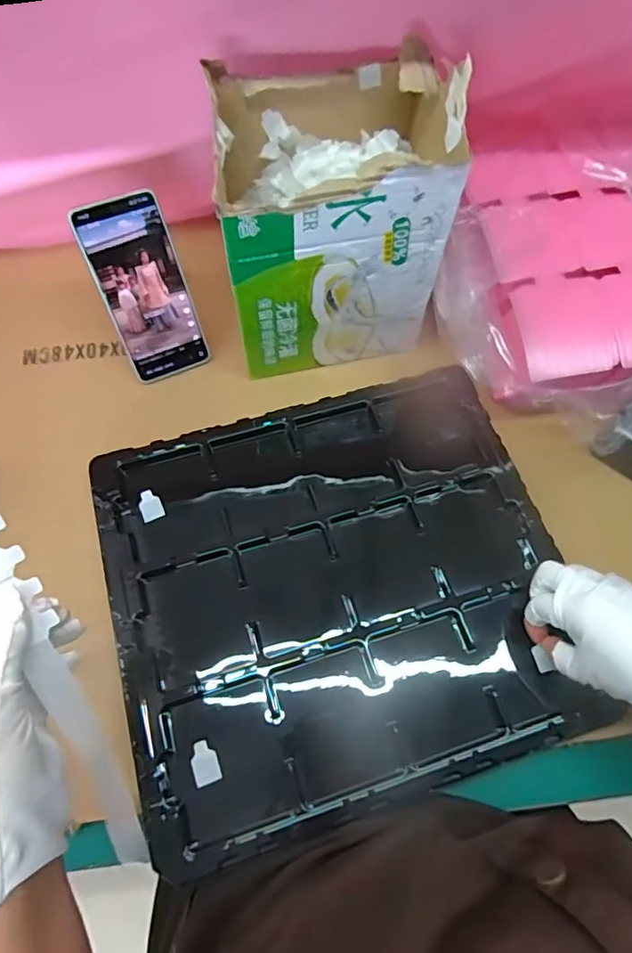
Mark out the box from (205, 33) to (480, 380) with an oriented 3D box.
[{"bbox_3d":[0.010,-0.232,0.491,0.187,0.210,0.152,-11,67,-7],"label":"box"}]

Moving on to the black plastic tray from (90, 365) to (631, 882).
[{"bbox_3d":[0.018,0.087,0.460,0.364,0.023,0.335,-15,67,-9],"label":"black plastic tray"}]

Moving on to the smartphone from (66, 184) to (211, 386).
[{"bbox_3d":[-0.161,-0.173,0.511,0.076,0.165,0.008,-24,37,-12],"label":"smartphone"}]

